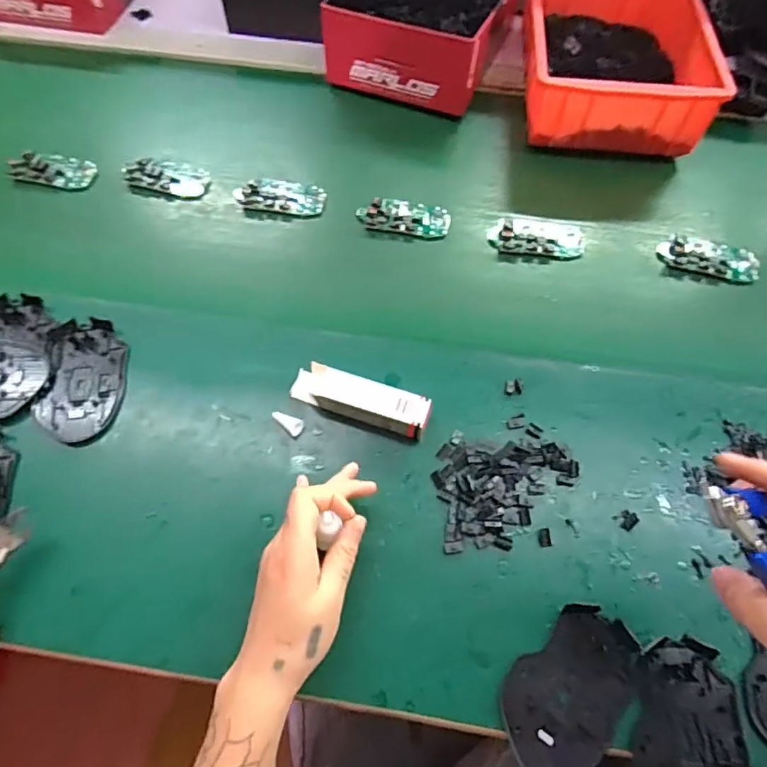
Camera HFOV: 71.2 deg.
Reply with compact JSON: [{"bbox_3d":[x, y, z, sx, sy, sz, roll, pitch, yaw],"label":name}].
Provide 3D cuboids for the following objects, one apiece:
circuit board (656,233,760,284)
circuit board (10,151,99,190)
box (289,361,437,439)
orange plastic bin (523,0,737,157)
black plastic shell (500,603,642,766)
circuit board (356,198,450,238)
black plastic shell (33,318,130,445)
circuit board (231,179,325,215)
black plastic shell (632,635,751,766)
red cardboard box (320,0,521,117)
[{"bbox_3d":[0.342,-0.132,0.565,0.099,0.016,0.044,17,63,8],"label":"circuit board"},{"bbox_3d":[-0.371,-0.242,0.604,0.088,0.013,0.047,10,62,5],"label":"circuit board"},{"bbox_3d":[-0.020,0.016,0.462,0.118,0.031,0.030,19,63,9],"label":"box"},{"bbox_3d":[0.275,-0.414,0.664,0.198,0.090,0.294,5,62,2],"label":"orange plastic bin"},{"bbox_3d":[0.133,0.214,0.373,0.111,0.009,0.074,-40,69,-20],"label":"black plastic shell"},{"bbox_3d":[0.022,-0.182,0.581,0.098,0.011,0.041,7,62,3],"label":"circuit board"},{"bbox_3d":[-0.267,-0.004,0.477,0.072,0.010,0.115,-3,62,-2],"label":"black plastic shell"},{"bbox_3d":[-0.114,-0.209,0.595,0.098,0.012,0.042,7,62,3],"label":"circuit board"},{"bbox_3d":[0.211,0.238,0.366,0.074,0.013,0.111,11,62,5],"label":"black plastic shell"},{"bbox_3d":[0.051,-0.472,0.688,0.200,0.080,0.242,20,63,10],"label":"red cardboard box"}]

